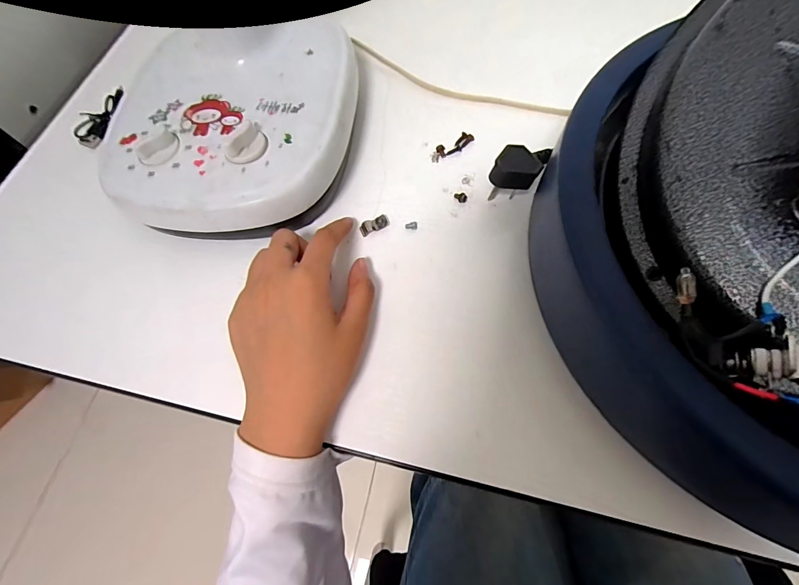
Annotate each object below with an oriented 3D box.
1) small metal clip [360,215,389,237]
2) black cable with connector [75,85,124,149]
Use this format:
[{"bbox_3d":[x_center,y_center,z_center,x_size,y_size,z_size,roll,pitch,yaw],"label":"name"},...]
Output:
[{"bbox_3d":[-0.019,-0.052,0.283,0.022,0.006,0.010,-27,68,-7],"label":"small metal clip"},{"bbox_3d":[-0.285,-0.166,0.349,0.034,0.006,0.068,9,68,8],"label":"black cable with connector"}]

